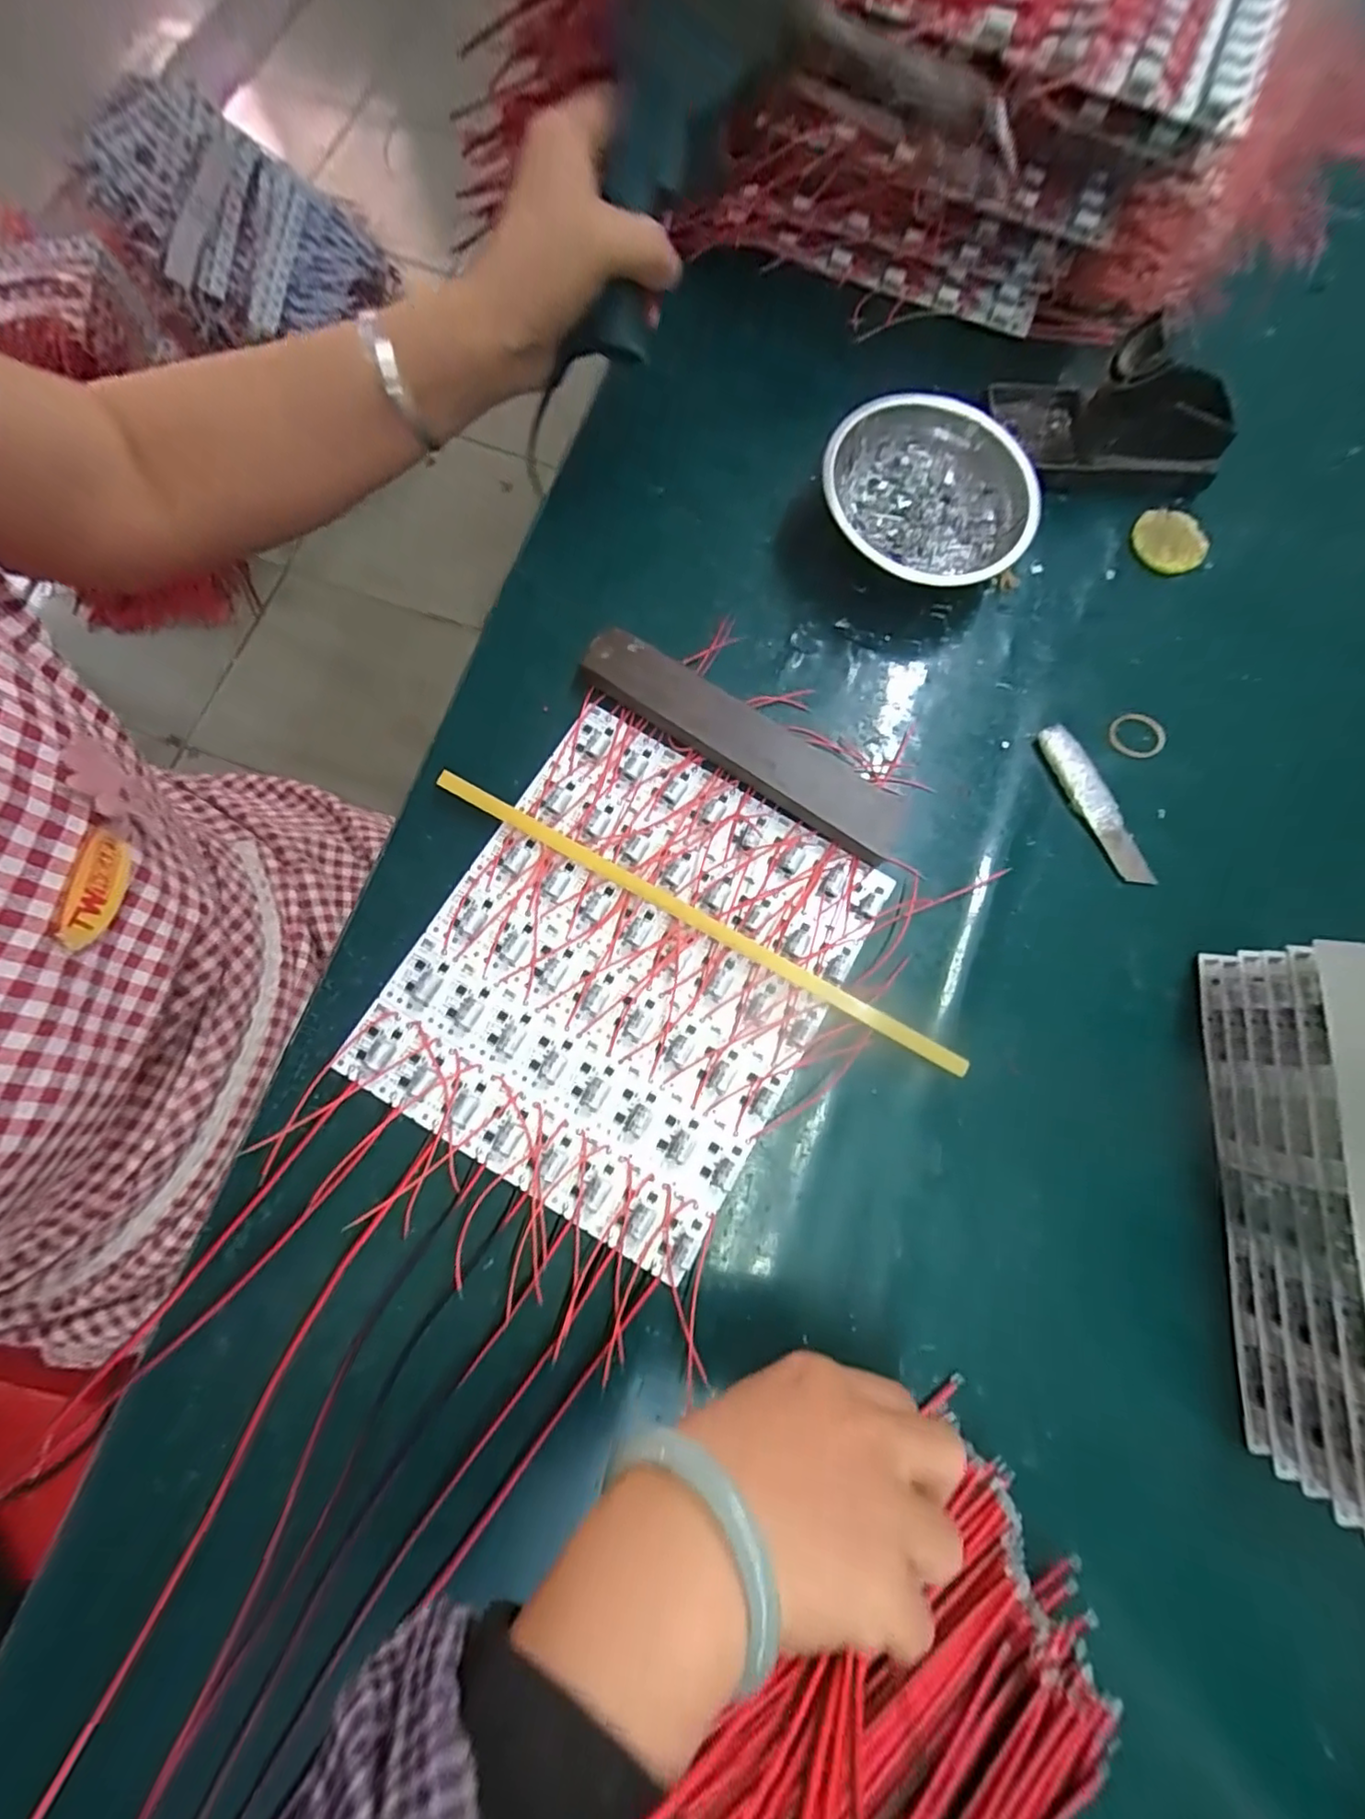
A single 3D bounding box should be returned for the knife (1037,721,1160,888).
[{"bbox_3d":[0.243,-0.062,0.358,0.023,0.010,0.104,-25,80,-6],"label":"knife"}]

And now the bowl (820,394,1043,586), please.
[{"bbox_3d":[0.148,-0.245,0.377,0.123,0.057,0.121,0,78,-1],"label":"bowl"}]

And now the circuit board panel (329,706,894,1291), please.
[{"bbox_3d":[-0.029,0.031,0.322,0.198,0.015,0.238,30,80,5],"label":"circuit board panel"}]

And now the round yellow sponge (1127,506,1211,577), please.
[{"bbox_3d":[0.320,-0.241,0.402,0.047,0.006,0.040,32,91,-2],"label":"round yellow sponge"}]

